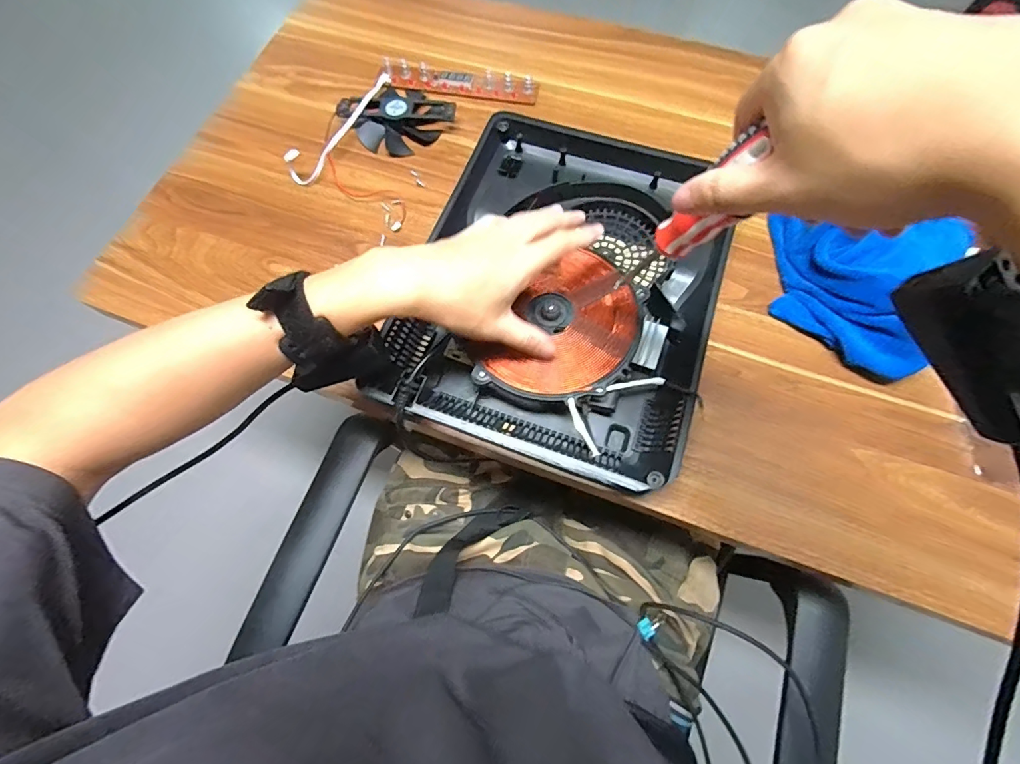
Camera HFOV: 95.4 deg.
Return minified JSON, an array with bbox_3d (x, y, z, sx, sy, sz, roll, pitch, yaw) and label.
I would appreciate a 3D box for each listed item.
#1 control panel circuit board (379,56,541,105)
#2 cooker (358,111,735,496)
[{"bbox_3d":[-0.065,-0.379,0.584,0.198,0.019,0.030,11,70,5],"label":"control panel circuit board"},{"bbox_3d":[0.058,-0.103,0.445,0.267,0.053,0.358,18,71,8],"label":"cooker"}]

